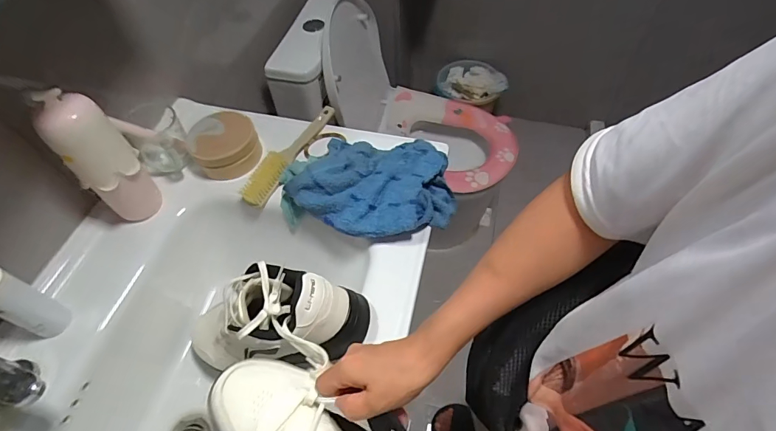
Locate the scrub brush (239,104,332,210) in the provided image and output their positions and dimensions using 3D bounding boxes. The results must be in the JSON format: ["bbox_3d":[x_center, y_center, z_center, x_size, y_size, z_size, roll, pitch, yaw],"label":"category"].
[{"bbox_3d":[-0.157,-0.105,0.686,0.033,0.033,0.223,26,61,18],"label":"scrub brush"}]

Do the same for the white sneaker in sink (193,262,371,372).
[{"bbox_3d":[-0.167,0.131,0.530,0.259,0.104,0.112,-11,53,21],"label":"white sneaker in sink"}]

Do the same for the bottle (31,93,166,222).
[{"bbox_3d":[-0.372,-0.068,0.557,0.073,0.185,0.061,-39,63,-22],"label":"bottle"}]

